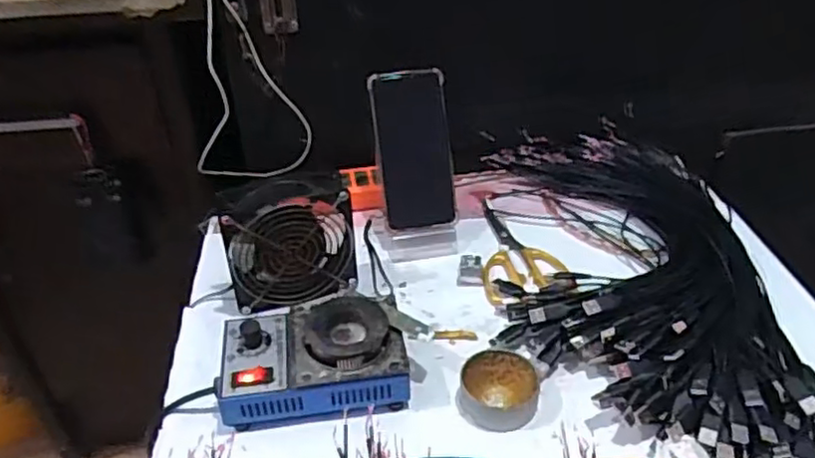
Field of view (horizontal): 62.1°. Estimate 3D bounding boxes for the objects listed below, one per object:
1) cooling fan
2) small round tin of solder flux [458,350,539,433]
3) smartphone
[{"bbox_3d":[-0.111,0.010,0.641,0.119,0.125,0.049,-12,39,-13],"label":"cooling fan"},{"bbox_3d":[0.077,0.133,0.562,0.063,0.022,0.064,-1,38,1],"label":"small round tin of solder flux"},{"bbox_3d":[0.008,-0.083,0.718,0.077,0.166,0.015,-8,8,-9],"label":"smartphone"}]

